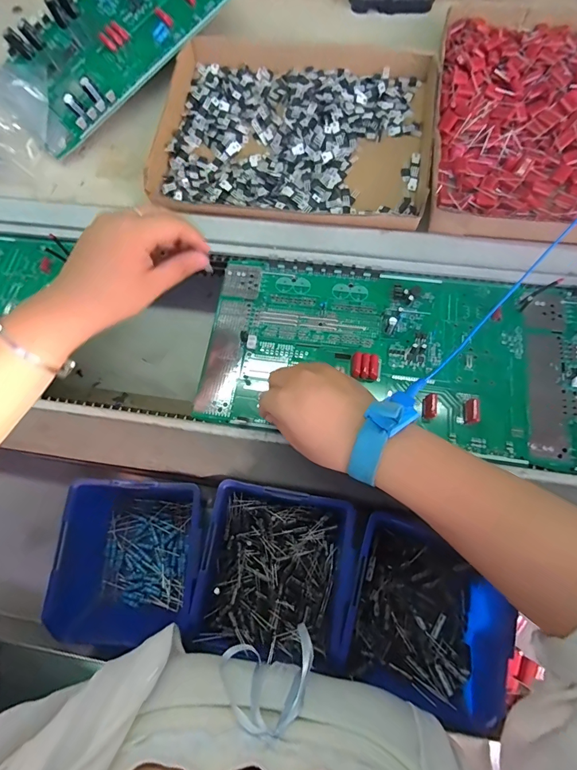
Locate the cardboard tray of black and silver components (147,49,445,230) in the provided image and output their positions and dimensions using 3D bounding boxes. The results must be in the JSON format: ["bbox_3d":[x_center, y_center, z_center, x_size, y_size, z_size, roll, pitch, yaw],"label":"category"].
[{"bbox_3d":[0.009,-0.301,0.461,0.307,0.033,0.234,9,69,6],"label":"cardboard tray of black and silver components"}]

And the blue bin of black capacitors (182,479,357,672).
[{"bbox_3d":[-0.010,0.159,0.336,0.123,0.061,0.124,10,69,7],"label":"blue bin of black capacitors"}]

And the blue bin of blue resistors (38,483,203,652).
[{"bbox_3d":[-0.135,0.158,0.352,0.122,0.067,0.138,3,68,4],"label":"blue bin of blue resistors"}]

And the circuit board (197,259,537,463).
[{"bbox_3d":[0.075,-0.032,0.385,0.308,0.018,0.175,8,69,6],"label":"circuit board"}]

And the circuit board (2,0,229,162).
[{"bbox_3d":[-0.232,-0.451,0.494,0.305,0.047,0.193,-43,76,1],"label":"circuit board"}]

